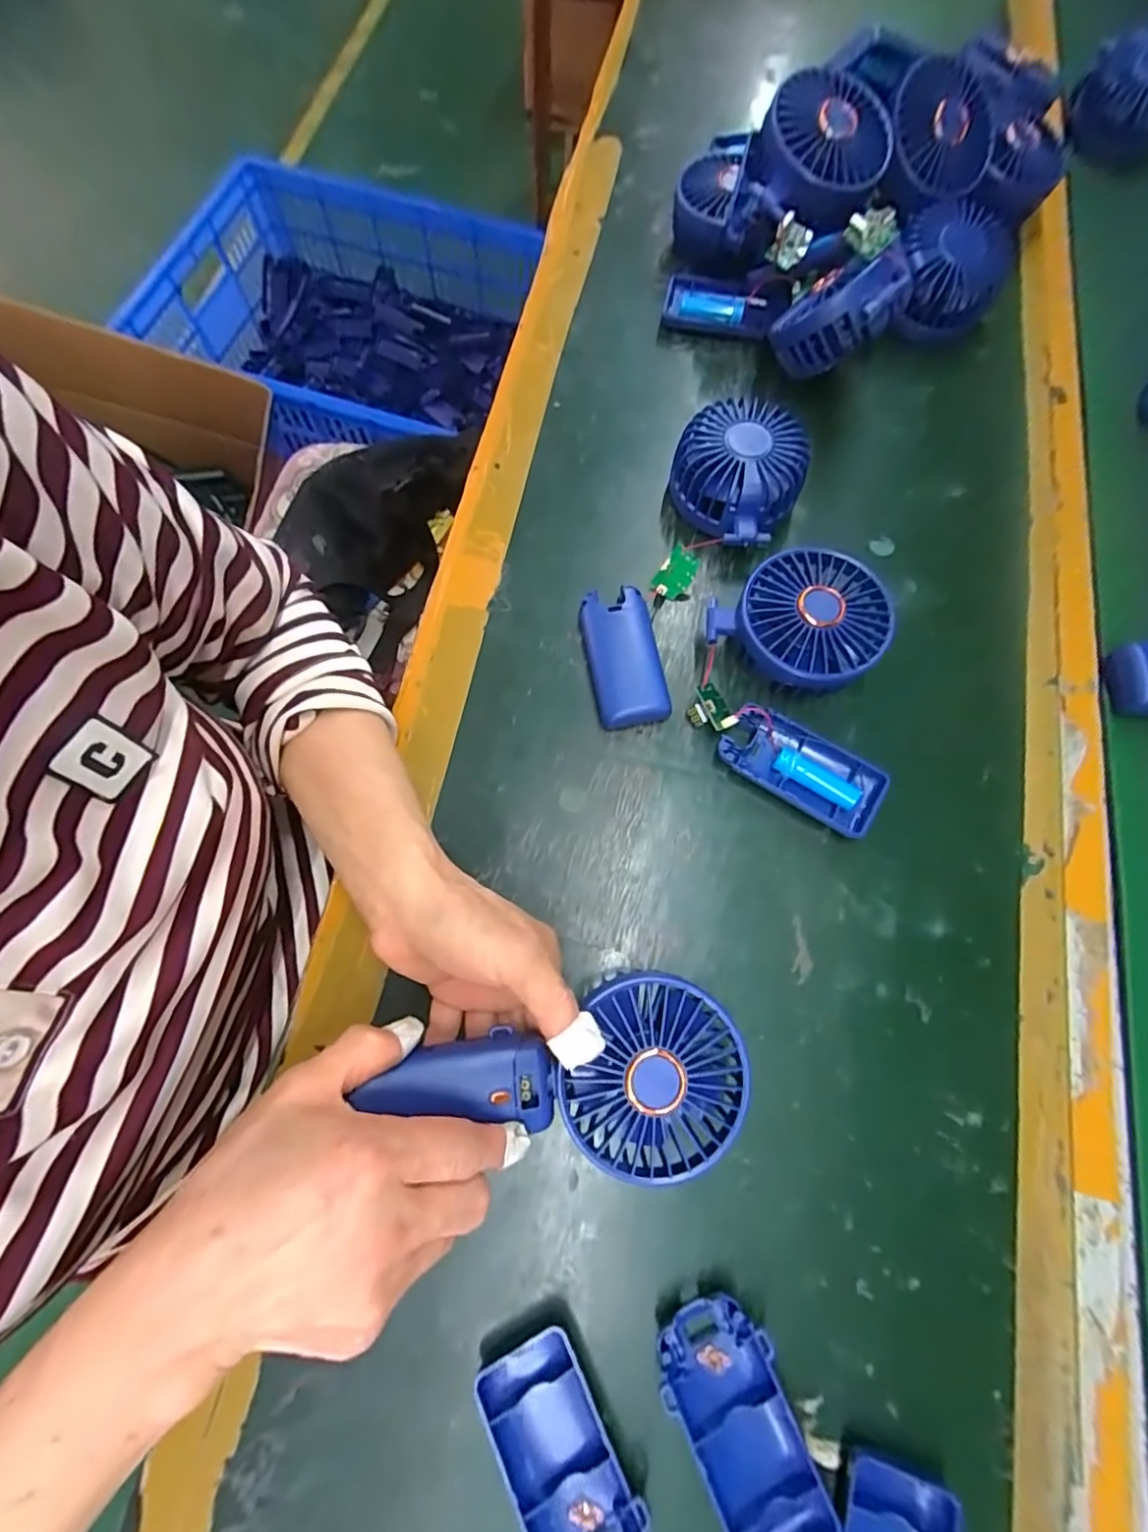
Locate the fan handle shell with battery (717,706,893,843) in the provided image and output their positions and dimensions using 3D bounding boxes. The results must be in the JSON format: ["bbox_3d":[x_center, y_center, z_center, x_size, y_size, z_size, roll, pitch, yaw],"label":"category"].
[{"bbox_3d":[0.134,0.002,0.344,0.093,0.016,0.047,32,75,10],"label":"fan handle shell with battery"}]

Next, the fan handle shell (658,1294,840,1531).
[{"bbox_3d":[0.073,0.288,0.253,0.048,0.016,0.095,-27,74,-8],"label":"fan handle shell"}]

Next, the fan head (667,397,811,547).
[{"bbox_3d":[0.107,-0.190,0.385,0.080,0.049,0.085,0,72,0],"label":"fan head"}]

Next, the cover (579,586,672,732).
[{"bbox_3d":[0.031,-0.068,0.365,0.044,0.016,0.090,-10,73,-3],"label":"cover"}]

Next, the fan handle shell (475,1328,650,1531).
[{"bbox_3d":[-0.004,0.303,0.249,0.046,0.014,0.092,-24,74,-7],"label":"fan handle shell"}]

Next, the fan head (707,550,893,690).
[{"bbox_3d":[0.139,-0.086,0.355,0.090,0.049,0.085,0,72,0],"label":"fan head"}]

